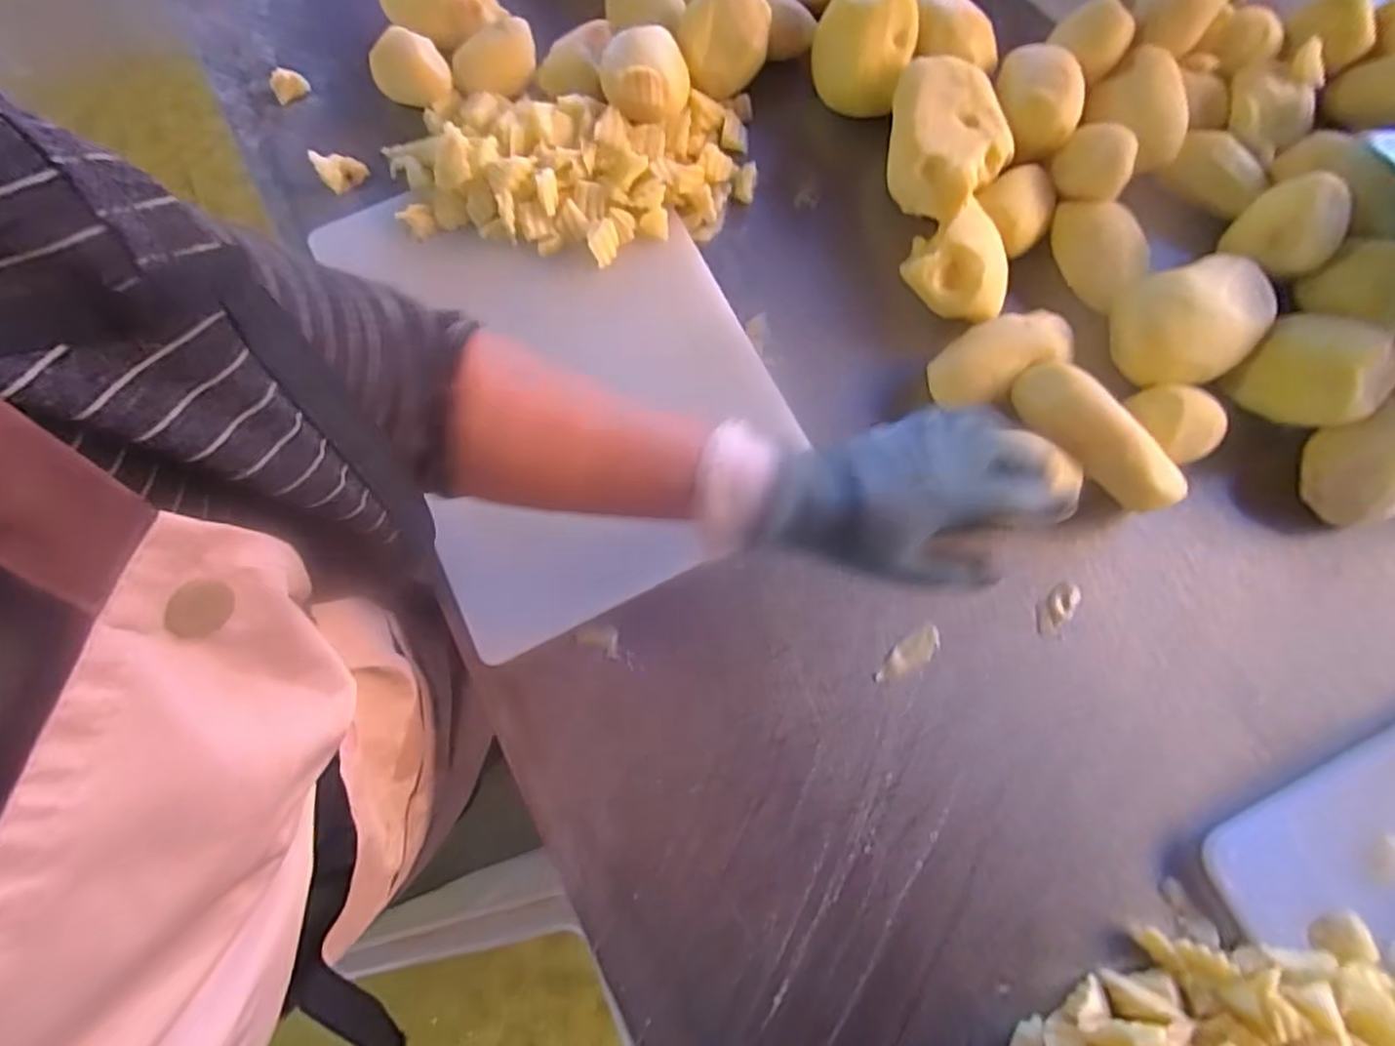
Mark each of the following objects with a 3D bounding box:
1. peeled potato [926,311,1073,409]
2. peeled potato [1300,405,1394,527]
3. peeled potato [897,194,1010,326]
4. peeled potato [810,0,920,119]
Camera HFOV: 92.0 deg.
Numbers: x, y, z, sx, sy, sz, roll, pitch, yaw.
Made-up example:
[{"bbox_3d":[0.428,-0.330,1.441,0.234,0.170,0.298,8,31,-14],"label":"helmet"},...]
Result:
[{"bbox_3d":[0.208,-0.112,0.459,0.096,0.041,0.051,-27,79,-7],"label":"peeled potato"},{"bbox_3d":[0.429,-0.035,0.437,0.057,0.037,0.072,-12,116,2],"label":"peeled potato"},{"bbox_3d":[0.184,-0.177,0.470,0.074,0.052,0.063,33,79,7],"label":"peeled potato"},{"bbox_3d":[0.119,-0.345,0.495,0.070,0.084,0.068,13,77,2],"label":"peeled potato"}]

